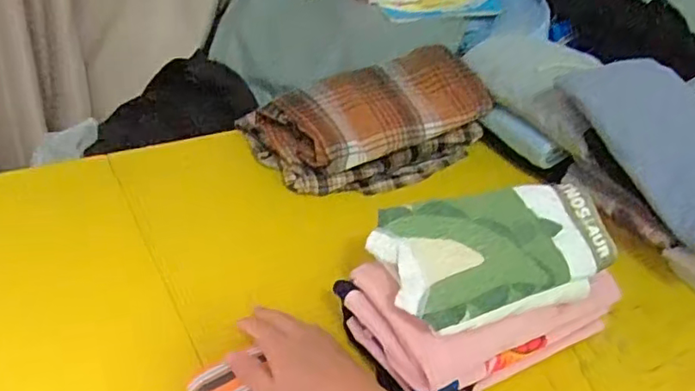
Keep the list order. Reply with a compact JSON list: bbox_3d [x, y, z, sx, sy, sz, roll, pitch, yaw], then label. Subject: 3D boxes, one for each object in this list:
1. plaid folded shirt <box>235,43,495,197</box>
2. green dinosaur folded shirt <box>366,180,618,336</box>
[{"bbox_3d":[0.033,-0.105,0.780,0.280,0.116,0.170,-18,40,-33],"label":"plaid folded shirt"},{"bbox_3d":[0.124,0.042,0.490,0.192,0.045,0.109,-6,35,-19],"label":"green dinosaur folded shirt"}]

